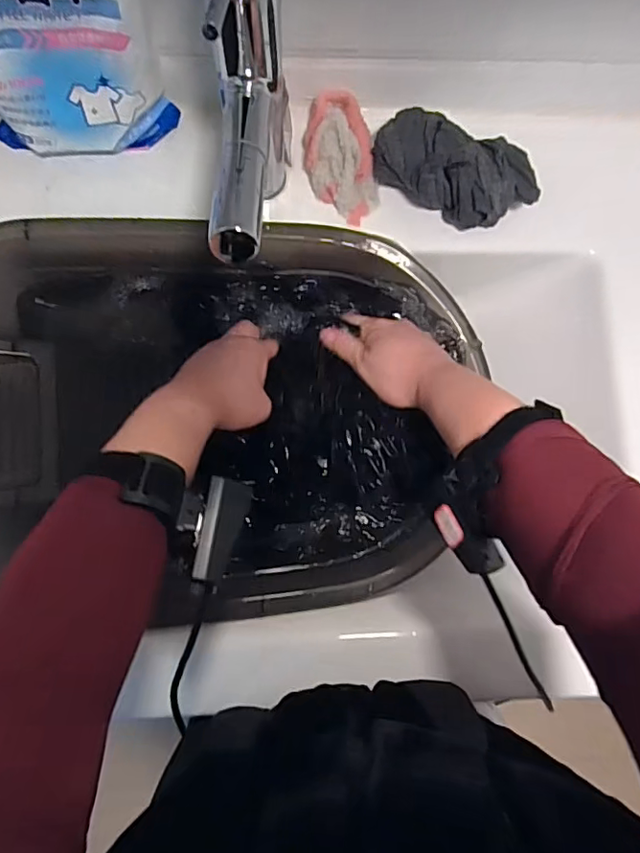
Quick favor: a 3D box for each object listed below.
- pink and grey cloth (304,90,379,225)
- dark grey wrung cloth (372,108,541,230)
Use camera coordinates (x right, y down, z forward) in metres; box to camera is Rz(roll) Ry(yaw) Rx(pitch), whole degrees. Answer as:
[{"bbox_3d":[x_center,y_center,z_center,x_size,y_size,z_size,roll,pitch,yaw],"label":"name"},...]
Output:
[{"bbox_3d":[0.016,-0.236,0.464,0.059,0.037,0.114,-11,81,-4],"label":"pink and grey cloth"},{"bbox_3d":[0.116,-0.216,0.454,0.143,0.068,0.076,13,80,0],"label":"dark grey wrung cloth"}]

